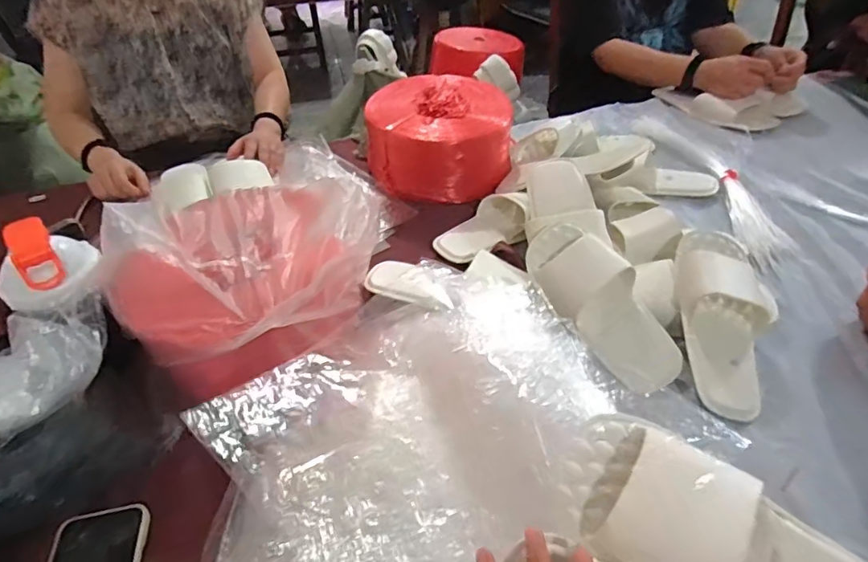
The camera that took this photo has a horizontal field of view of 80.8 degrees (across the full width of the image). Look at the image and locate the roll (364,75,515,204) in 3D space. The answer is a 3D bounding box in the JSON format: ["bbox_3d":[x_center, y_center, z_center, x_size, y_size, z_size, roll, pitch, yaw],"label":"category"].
[{"bbox_3d":[0.016,-0.259,0.931,0.243,0.143,0.217,6,43,11],"label":"roll"}]

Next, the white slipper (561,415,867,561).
[{"bbox_3d":[0.192,0.164,0.325,0.217,0.052,0.095,22,47,11],"label":"white slipper"}]

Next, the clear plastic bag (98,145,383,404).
[{"bbox_3d":[-0.222,-0.028,0.606,0.279,0.138,0.271,-30,49,-26],"label":"clear plastic bag"}]

